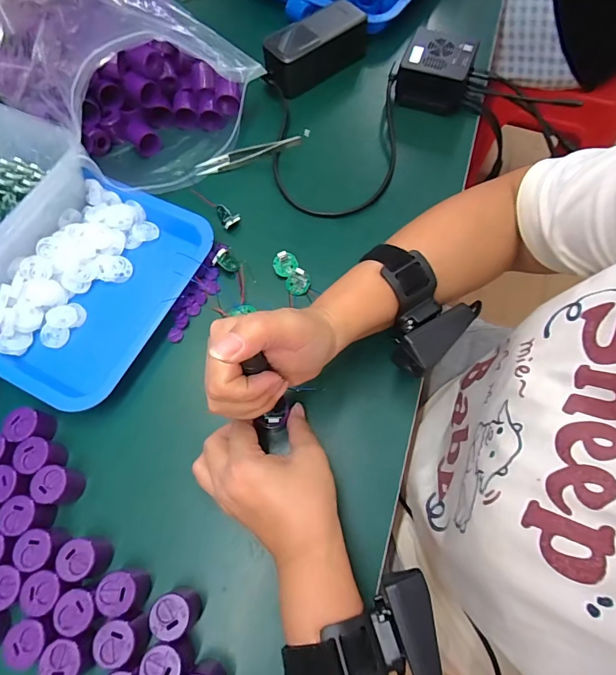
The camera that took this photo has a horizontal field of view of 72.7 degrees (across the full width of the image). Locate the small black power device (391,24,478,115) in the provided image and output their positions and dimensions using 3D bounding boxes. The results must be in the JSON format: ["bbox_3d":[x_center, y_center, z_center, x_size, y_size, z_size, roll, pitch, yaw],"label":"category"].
[{"bbox_3d":[0.149,-0.311,0.500,0.083,0.060,0.071,17,69,9],"label":"small black power device"}]

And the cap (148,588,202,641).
[{"bbox_3d":[-0.097,0.200,0.306,0.026,0.034,0.026,-1,67,1],"label":"cap"}]

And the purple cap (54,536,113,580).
[{"bbox_3d":[-0.170,0.169,0.323,0.025,0.039,0.028,-17,68,-5],"label":"purple cap"}]

